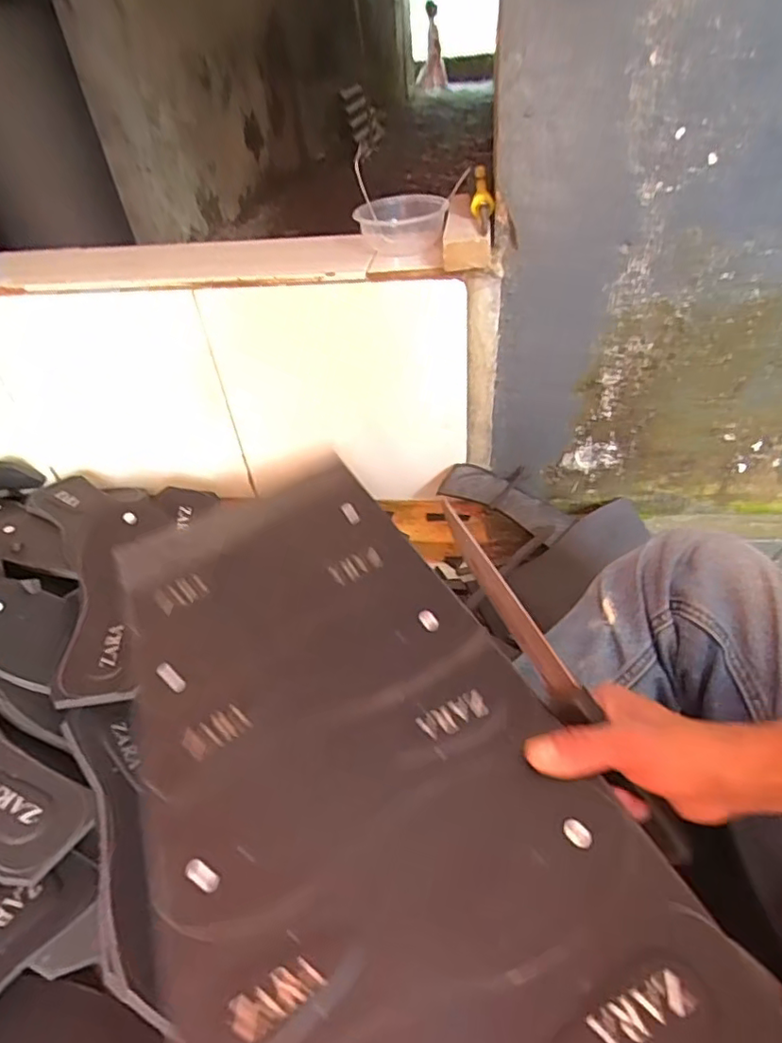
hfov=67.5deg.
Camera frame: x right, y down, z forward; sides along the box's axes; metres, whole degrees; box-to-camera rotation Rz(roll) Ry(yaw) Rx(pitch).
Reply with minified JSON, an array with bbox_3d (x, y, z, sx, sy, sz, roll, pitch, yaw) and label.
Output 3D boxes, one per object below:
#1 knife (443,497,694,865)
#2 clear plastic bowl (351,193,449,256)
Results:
[{"bbox_3d":[0.103,0.098,0.364,0.014,0.023,0.250,-31,84,-26],"label":"knife"},{"bbox_3d":[0.010,-0.330,0.647,0.092,0.045,0.079,-9,40,-3],"label":"clear plastic bowl"}]

